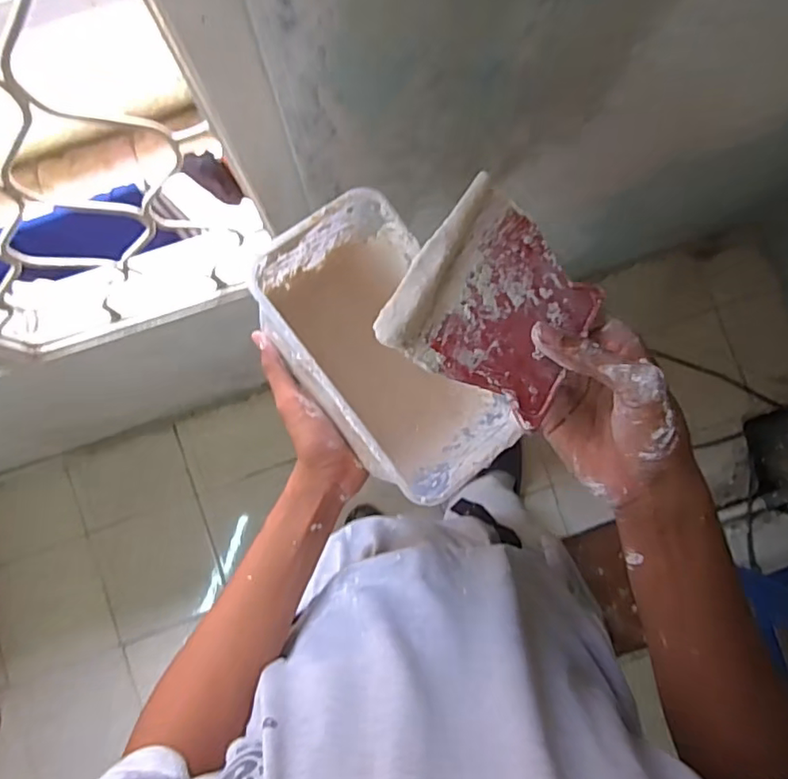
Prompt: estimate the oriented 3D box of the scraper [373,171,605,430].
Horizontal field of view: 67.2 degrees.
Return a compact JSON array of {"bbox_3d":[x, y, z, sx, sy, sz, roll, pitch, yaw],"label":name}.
[{"bbox_3d":[0.060,-0.047,0.333,0.106,0.006,0.117,38,68,-11],"label":"scraper"}]

